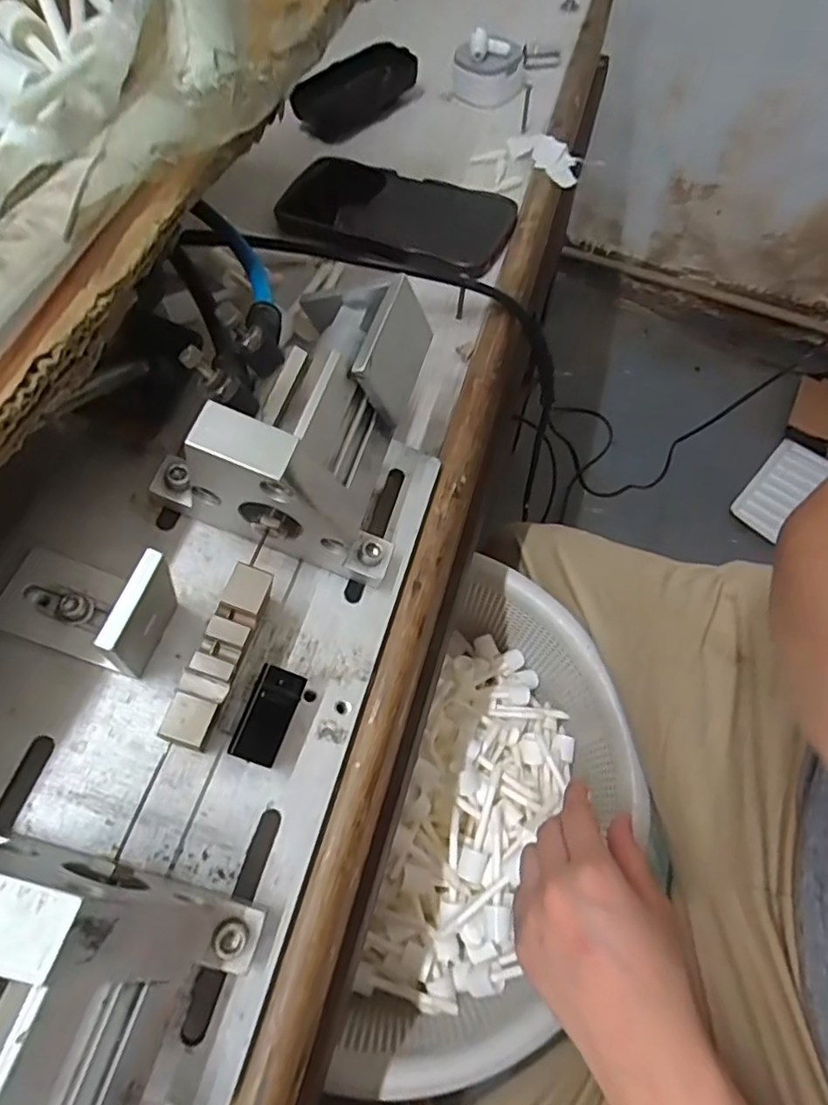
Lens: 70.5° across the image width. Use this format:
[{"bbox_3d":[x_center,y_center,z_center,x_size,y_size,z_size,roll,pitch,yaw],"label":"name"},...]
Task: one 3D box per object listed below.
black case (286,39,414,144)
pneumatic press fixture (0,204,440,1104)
[{"bbox_3d":[-0.054,-0.396,0.505,0.108,0.035,0.049,-41,69,-17],"label":"black case"},{"bbox_3d":[-0.091,0.038,0.225,0.137,0.097,0.389,15,65,9],"label":"pneumatic press fixture"}]

